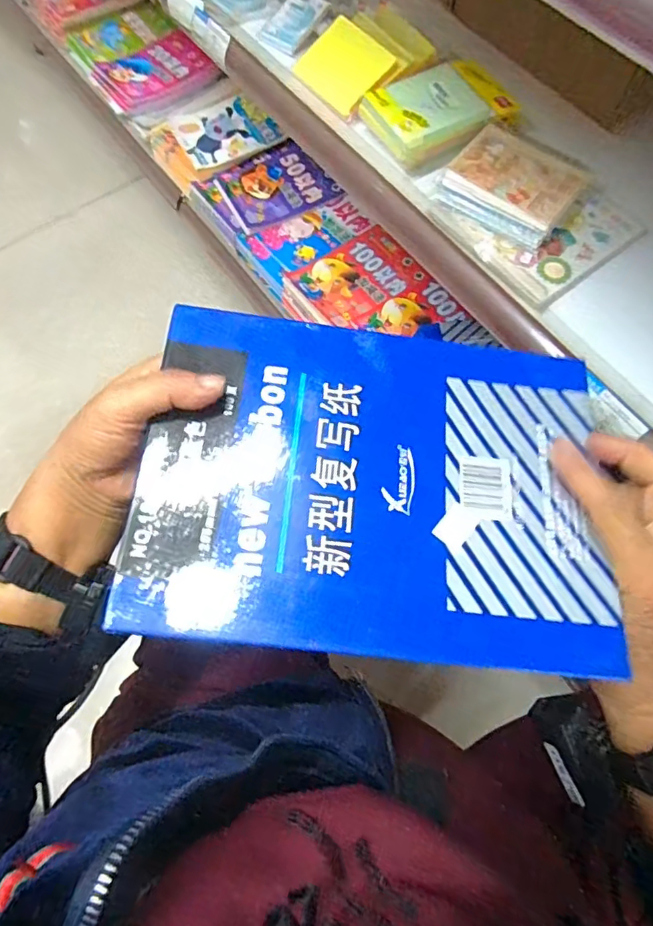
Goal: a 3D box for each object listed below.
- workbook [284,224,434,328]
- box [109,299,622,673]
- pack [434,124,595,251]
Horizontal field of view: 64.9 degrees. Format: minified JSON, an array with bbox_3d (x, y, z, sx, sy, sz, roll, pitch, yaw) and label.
[{"bbox_3d":[0.045,-0.282,0.772,0.187,0.015,0.149,-29,66,-15],"label":"workbook"},{"bbox_3d":[0.026,0.006,0.283,0.244,0.008,0.185,6,67,-1],"label":"box"},{"bbox_3d":[0.183,-0.272,0.495,0.115,0.022,0.107,33,73,13],"label":"pack"}]

